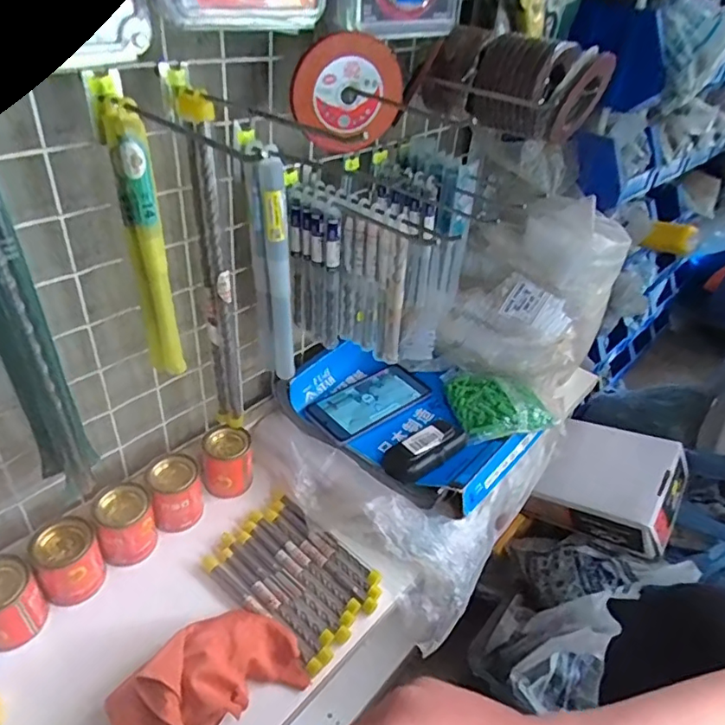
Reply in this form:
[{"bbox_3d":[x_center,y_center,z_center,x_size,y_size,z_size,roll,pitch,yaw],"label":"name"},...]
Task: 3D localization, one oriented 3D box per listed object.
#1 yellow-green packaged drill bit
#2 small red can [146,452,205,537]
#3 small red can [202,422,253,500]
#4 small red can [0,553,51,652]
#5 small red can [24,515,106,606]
[{"bbox_3d":[-0.186,-0.098,0.473,0.031,0.233,0.036,-10,38,-19],"label":"yellow-green packaged drill bit"},{"bbox_3d":[-0.204,0.143,0.606,0.048,0.075,0.048,-8,38,-15],"label":"small red can"},{"bbox_3d":[-0.157,0.117,0.648,0.051,0.071,0.051,3,36,-2],"label":"small red can"},{"bbox_3d":[-0.317,0.215,0.490,0.051,0.072,0.055,3,36,-2],"label":"small red can"},{"bbox_3d":[-0.280,0.190,0.526,0.053,0.065,0.053,3,36,-2],"label":"small red can"}]

